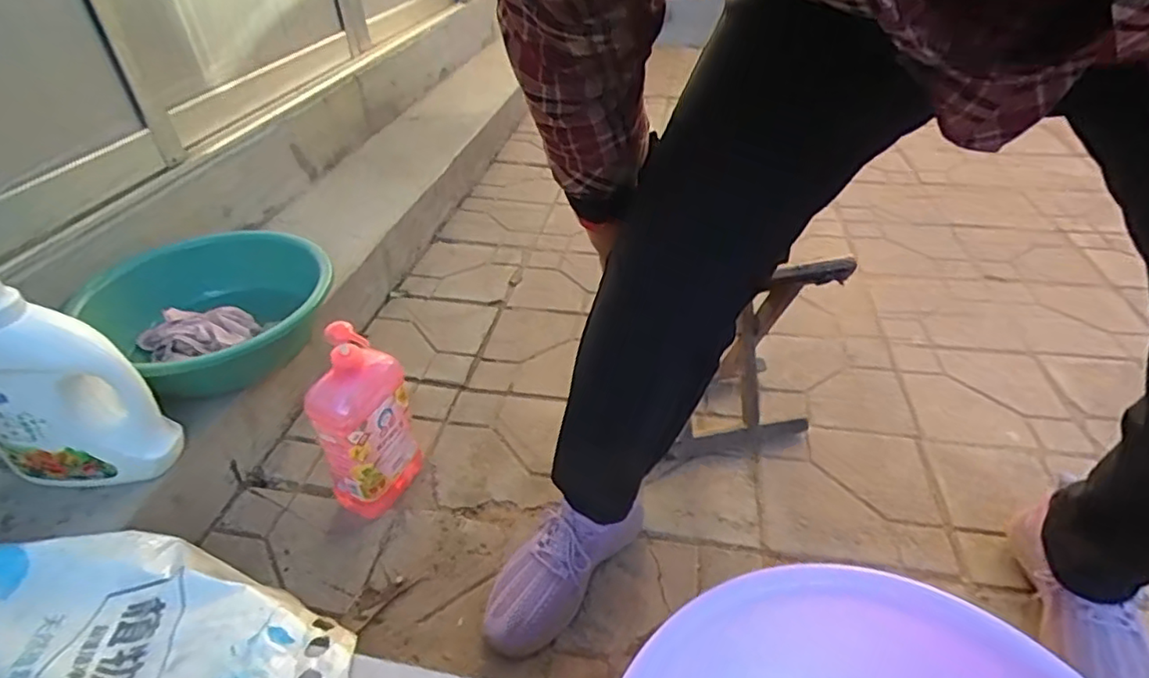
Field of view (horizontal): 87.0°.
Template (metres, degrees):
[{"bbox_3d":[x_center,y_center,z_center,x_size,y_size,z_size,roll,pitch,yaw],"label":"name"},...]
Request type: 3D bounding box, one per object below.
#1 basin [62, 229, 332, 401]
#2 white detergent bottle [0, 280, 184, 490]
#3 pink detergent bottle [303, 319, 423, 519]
[{"bbox_3d":[-0.525,-0.041,0.884,0.290,0.106,0.272,21,44,30],"label":"basin"},{"bbox_3d":[-0.553,0.046,0.644,0.150,0.246,0.072,-7,37,-3],"label":"white detergent bottle"},{"bbox_3d":[-0.265,0.102,0.768,0.065,0.277,0.109,15,40,19],"label":"pink detergent bottle"}]

